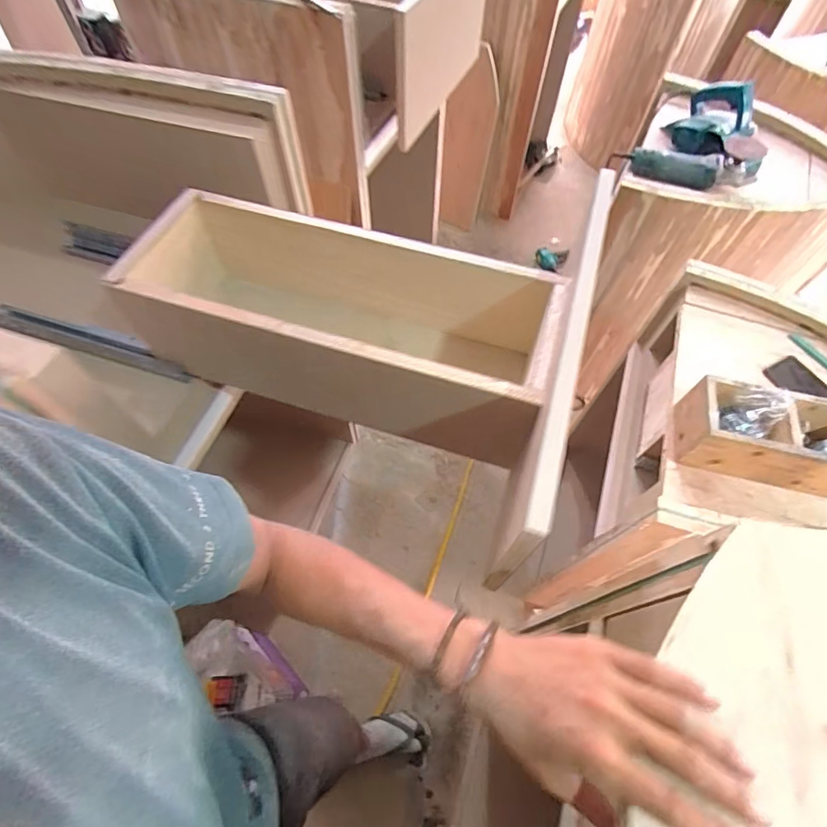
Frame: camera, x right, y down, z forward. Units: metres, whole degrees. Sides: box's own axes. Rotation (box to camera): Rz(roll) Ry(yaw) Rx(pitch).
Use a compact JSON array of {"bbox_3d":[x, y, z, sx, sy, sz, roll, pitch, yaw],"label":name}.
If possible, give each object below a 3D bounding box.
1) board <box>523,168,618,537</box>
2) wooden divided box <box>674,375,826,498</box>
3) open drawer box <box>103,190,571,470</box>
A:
[{"bbox_3d":[0.174,-0.101,0.489,0.030,0.054,0.488,17,62,7],"label":"board"},{"bbox_3d":[0.572,0.036,0.733,0.252,0.113,0.115,13,61,5],"label":"wooden divided box"},{"bbox_3d":[-0.112,-0.128,0.641,0.568,0.189,0.200,18,62,8],"label":"open drawer box"}]

